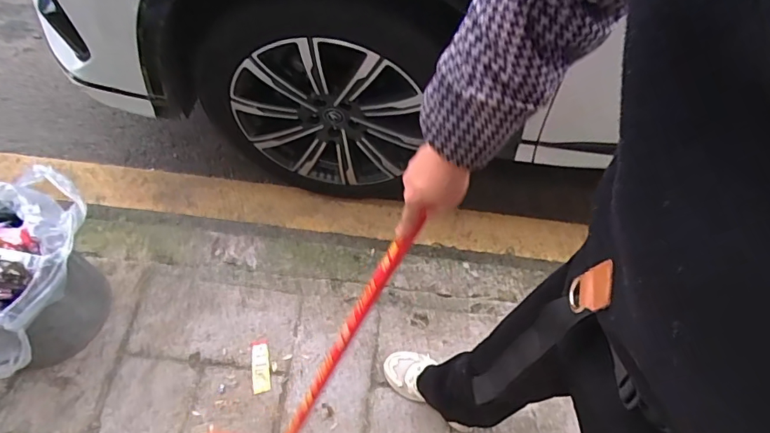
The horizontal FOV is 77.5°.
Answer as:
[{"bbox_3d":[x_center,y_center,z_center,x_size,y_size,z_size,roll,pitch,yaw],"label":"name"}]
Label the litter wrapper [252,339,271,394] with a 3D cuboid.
[{"bbox_3d":[-0.297,0.356,1.145,0.042,0.009,0.122,-5,60,-14],"label":"litter wrapper"}]

